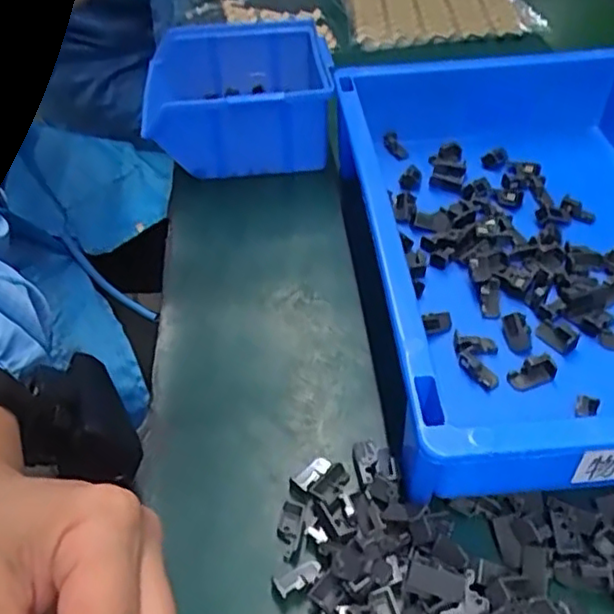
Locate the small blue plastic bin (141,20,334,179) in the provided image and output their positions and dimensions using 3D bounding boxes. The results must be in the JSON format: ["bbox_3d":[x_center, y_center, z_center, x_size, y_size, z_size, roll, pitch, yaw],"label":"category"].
[{"bbox_3d":[-0.052,-0.157,0.489,0.130,0.061,0.119,-5,47,-3],"label":"small blue plastic bin"}]

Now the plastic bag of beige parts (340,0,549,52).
[{"bbox_3d":[0.127,-0.334,0.683,0.192,0.013,0.225,-8,46,-3],"label":"plastic bag of beige parts"}]

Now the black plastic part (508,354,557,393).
[{"bbox_3d":[0.111,0.033,0.321,0.025,0.007,0.014,-25,50,-18],"label":"black plastic part"}]

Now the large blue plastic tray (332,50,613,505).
[{"bbox_3d":[0.140,-0.042,0.361,0.217,0.067,0.304,-6,46,-1],"label":"large blue plastic tray"}]

